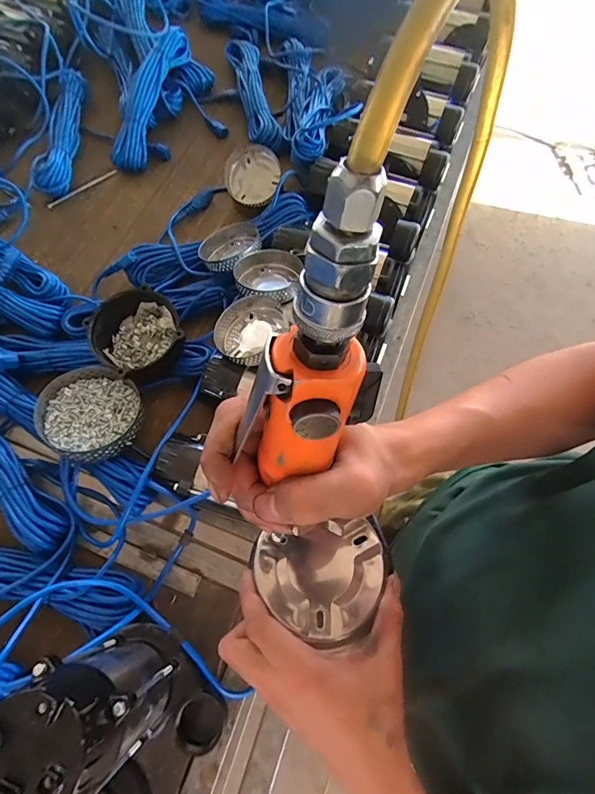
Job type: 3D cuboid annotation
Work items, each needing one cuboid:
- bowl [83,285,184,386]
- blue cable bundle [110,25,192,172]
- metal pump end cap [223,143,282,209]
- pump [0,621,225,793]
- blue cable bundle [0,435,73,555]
[{"bbox_3d":[-0.236,-0.087,0.617,0.122,0.077,0.114,1,68,-1],"label":"bowl"},{"bbox_3d":[-0.315,-0.631,0.875,0.089,0.095,0.334,15,68,5],"label":"blue cable bundle"},{"bbox_3d":[-0.087,-0.422,0.787,0.102,0.023,0.102,-2,109,-5],"label":"metal pump end cap"},{"bbox_3d":[-0.150,0.288,0.372,0.149,0.230,0.098,18,68,6],"label":"pump"},{"bbox_3d":[-0.436,0.085,0.575,0.334,0.028,0.058,38,72,13],"label":"blue cable bundle"}]

